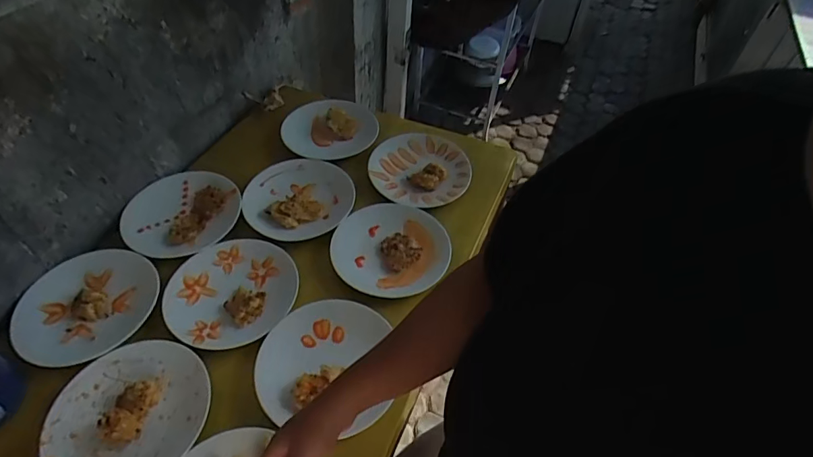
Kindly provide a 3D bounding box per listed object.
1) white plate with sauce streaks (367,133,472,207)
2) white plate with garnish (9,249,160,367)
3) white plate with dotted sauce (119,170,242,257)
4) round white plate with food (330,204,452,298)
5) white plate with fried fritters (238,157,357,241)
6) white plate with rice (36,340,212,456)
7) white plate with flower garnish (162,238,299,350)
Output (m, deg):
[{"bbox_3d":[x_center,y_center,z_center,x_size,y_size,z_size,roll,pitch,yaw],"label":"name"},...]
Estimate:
[{"bbox_3d":[0.038,-0.129,0.999,0.196,0.042,0.218,37,58,24],"label":"white plate with sauce streaks"},{"bbox_3d":[-0.513,0.124,0.757,0.212,0.039,0.199,2,51,-2],"label":"white plate with garnish"},{"bbox_3d":[-0.431,-0.029,0.900,0.204,0.024,0.209,2,51,-2],"label":"white plate with dotted sauce"},{"bbox_3d":[-0.025,0.035,0.845,0.209,0.025,0.200,2,51,-2],"label":"round white plate with food"},{"bbox_3d":[-0.211,-0.059,0.927,0.206,0.028,0.210,2,51,-2],"label":"white plate with fried fritters"},{"bbox_3d":[-0.376,0.246,0.632,0.201,0.027,0.202,2,51,-2],"label":"white plate with rice"},{"bbox_3d":[-0.286,0.098,0.775,0.200,0.021,0.207,2,51,-2],"label":"white plate with flower garnish"}]

